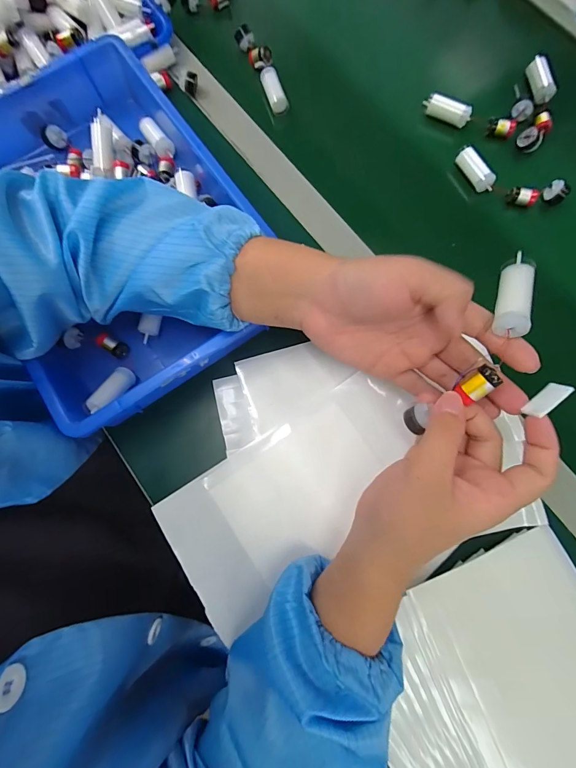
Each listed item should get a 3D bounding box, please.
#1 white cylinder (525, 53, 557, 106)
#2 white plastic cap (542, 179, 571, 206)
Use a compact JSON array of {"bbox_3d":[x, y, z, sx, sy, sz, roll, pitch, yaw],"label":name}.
[{"bbox_3d":[0.311,-0.371,0.426,0.021,0.017,0.055,-4,79,0],"label":"white cylinder"},{"bbox_3d":[0.300,-0.215,0.391,0.015,0.022,0.023,-36,81,-6],"label":"white plastic cap"}]

